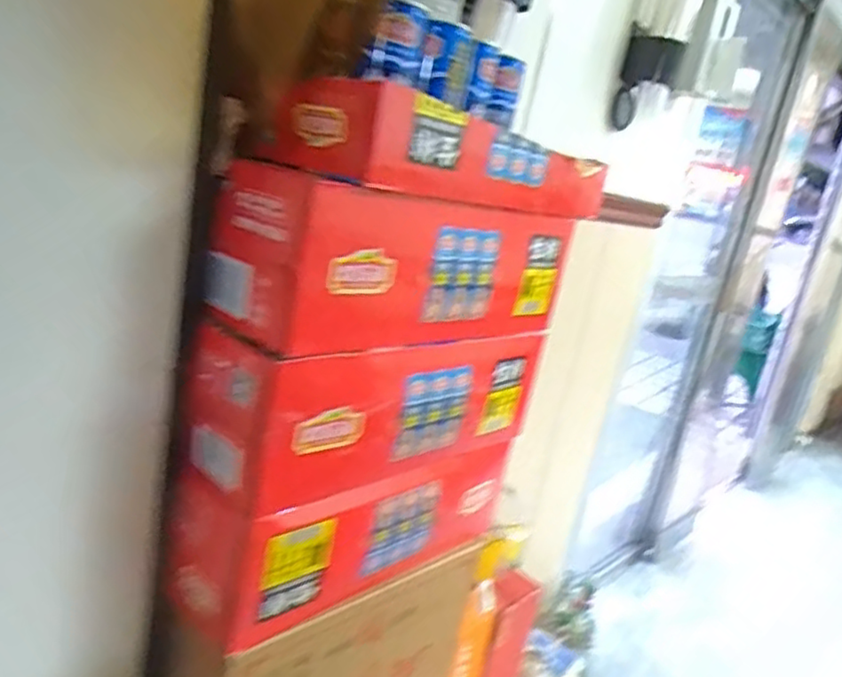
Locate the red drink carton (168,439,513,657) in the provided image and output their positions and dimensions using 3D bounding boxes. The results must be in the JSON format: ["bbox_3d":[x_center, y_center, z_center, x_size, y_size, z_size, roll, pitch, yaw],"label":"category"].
[{"bbox_3d":[-0.060,0.180,0.702,0.098,0.136,0.372,19,18,40],"label":"red drink carton"}]

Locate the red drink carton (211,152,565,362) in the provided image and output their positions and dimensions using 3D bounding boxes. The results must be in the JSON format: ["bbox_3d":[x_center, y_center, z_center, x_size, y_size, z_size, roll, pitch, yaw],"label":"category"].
[{"bbox_3d":[0.003,-0.072,0.643,0.103,0.129,0.383,19,18,40],"label":"red drink carton"}]

